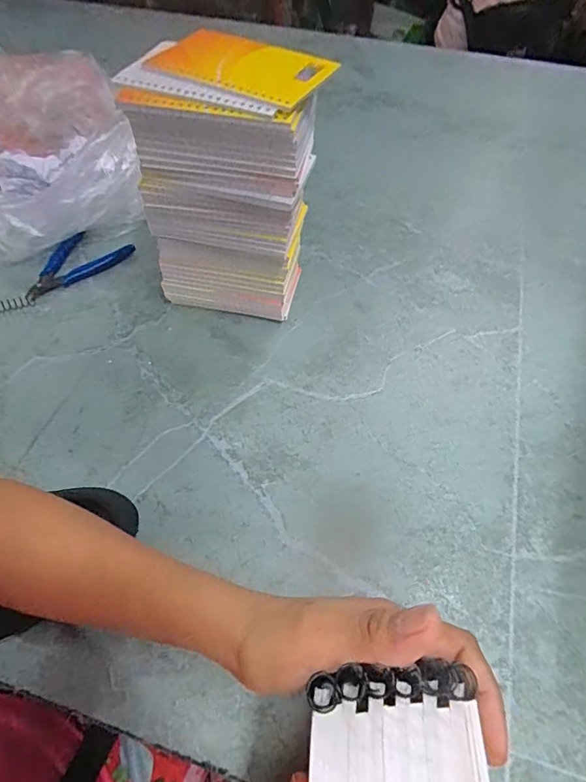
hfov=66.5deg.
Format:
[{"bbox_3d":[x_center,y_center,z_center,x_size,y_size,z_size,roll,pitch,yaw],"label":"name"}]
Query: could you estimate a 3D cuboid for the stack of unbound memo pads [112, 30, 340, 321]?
[{"bbox_3d":[-0.055,-0.188,0.430,0.151,0.217,0.110,15,54,8],"label":"stack of unbound memo pads"}]

